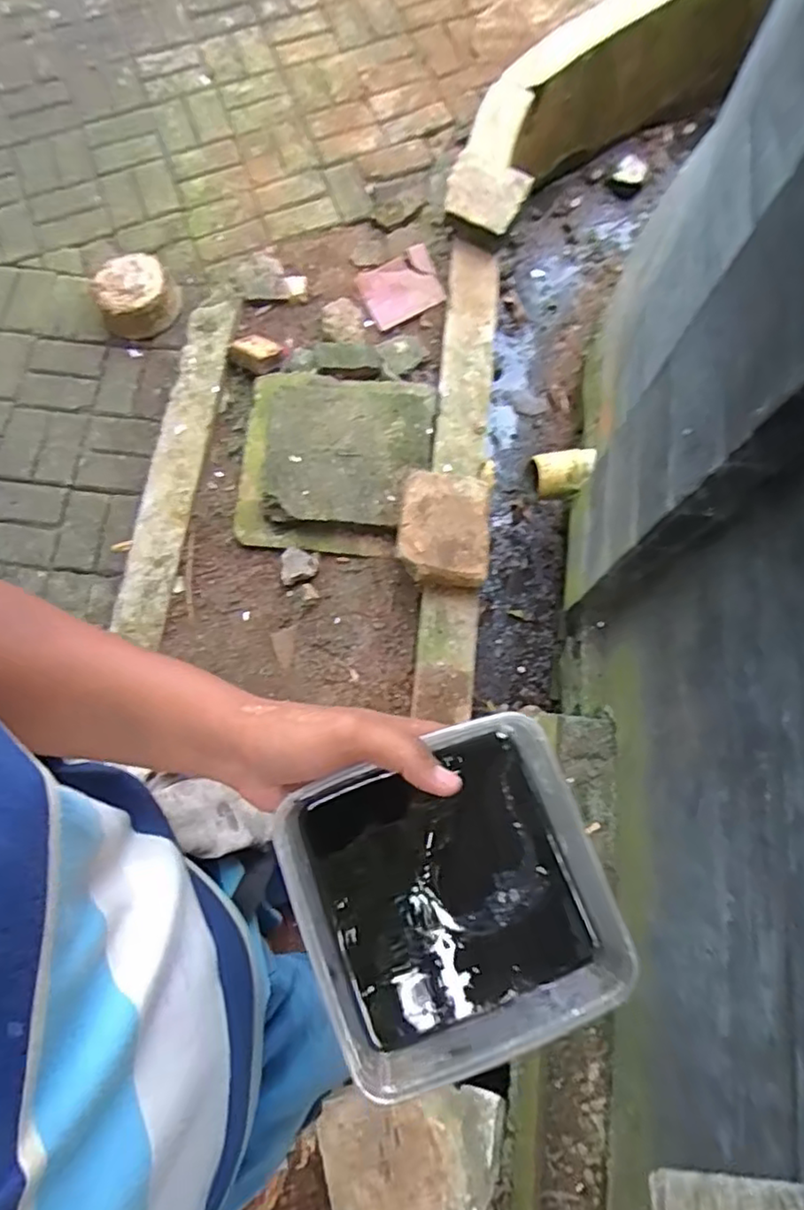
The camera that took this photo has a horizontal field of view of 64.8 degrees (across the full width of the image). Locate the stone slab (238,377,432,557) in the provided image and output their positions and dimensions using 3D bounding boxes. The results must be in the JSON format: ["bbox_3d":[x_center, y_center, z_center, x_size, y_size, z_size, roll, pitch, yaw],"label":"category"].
[{"bbox_3d":[-0.166,-0.377,1.603,0.474,0.090,0.493,5,74,0],"label":"stone slab"}]

